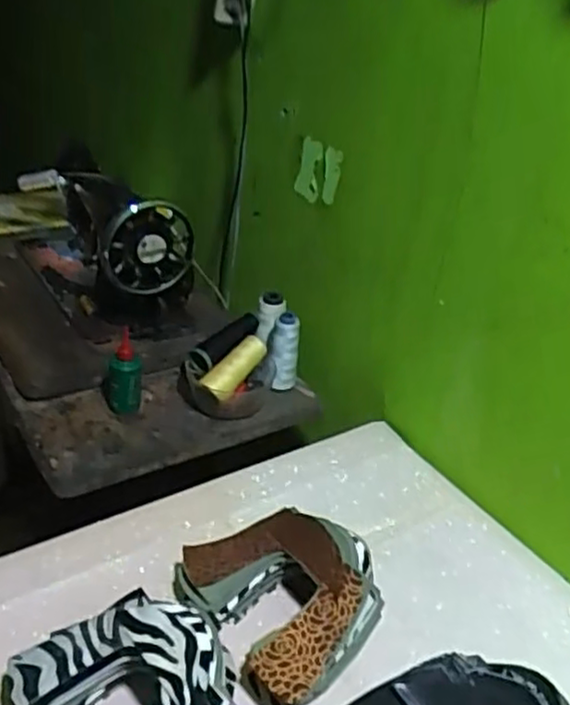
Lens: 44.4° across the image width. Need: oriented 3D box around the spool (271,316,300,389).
[{"bbox_3d":[-0.001,0.007,0.995,0.035,0.128,0.032,6,31,-3],"label":"spool"}]

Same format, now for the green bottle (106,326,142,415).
[{"bbox_3d":[-0.211,0.033,0.908,0.048,0.122,0.053,-2,32,-15],"label":"green bottle"}]

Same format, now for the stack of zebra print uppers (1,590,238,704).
[{"bbox_3d":[-0.122,0.274,0.555,0.166,0.082,0.166,-18,39,-35],"label":"stack of zebra print uppers"}]

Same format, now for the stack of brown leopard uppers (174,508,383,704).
[{"bbox_3d":[-0.006,0.218,0.666,0.182,0.087,0.161,30,38,32],"label":"stack of brown leopard uppers"}]

